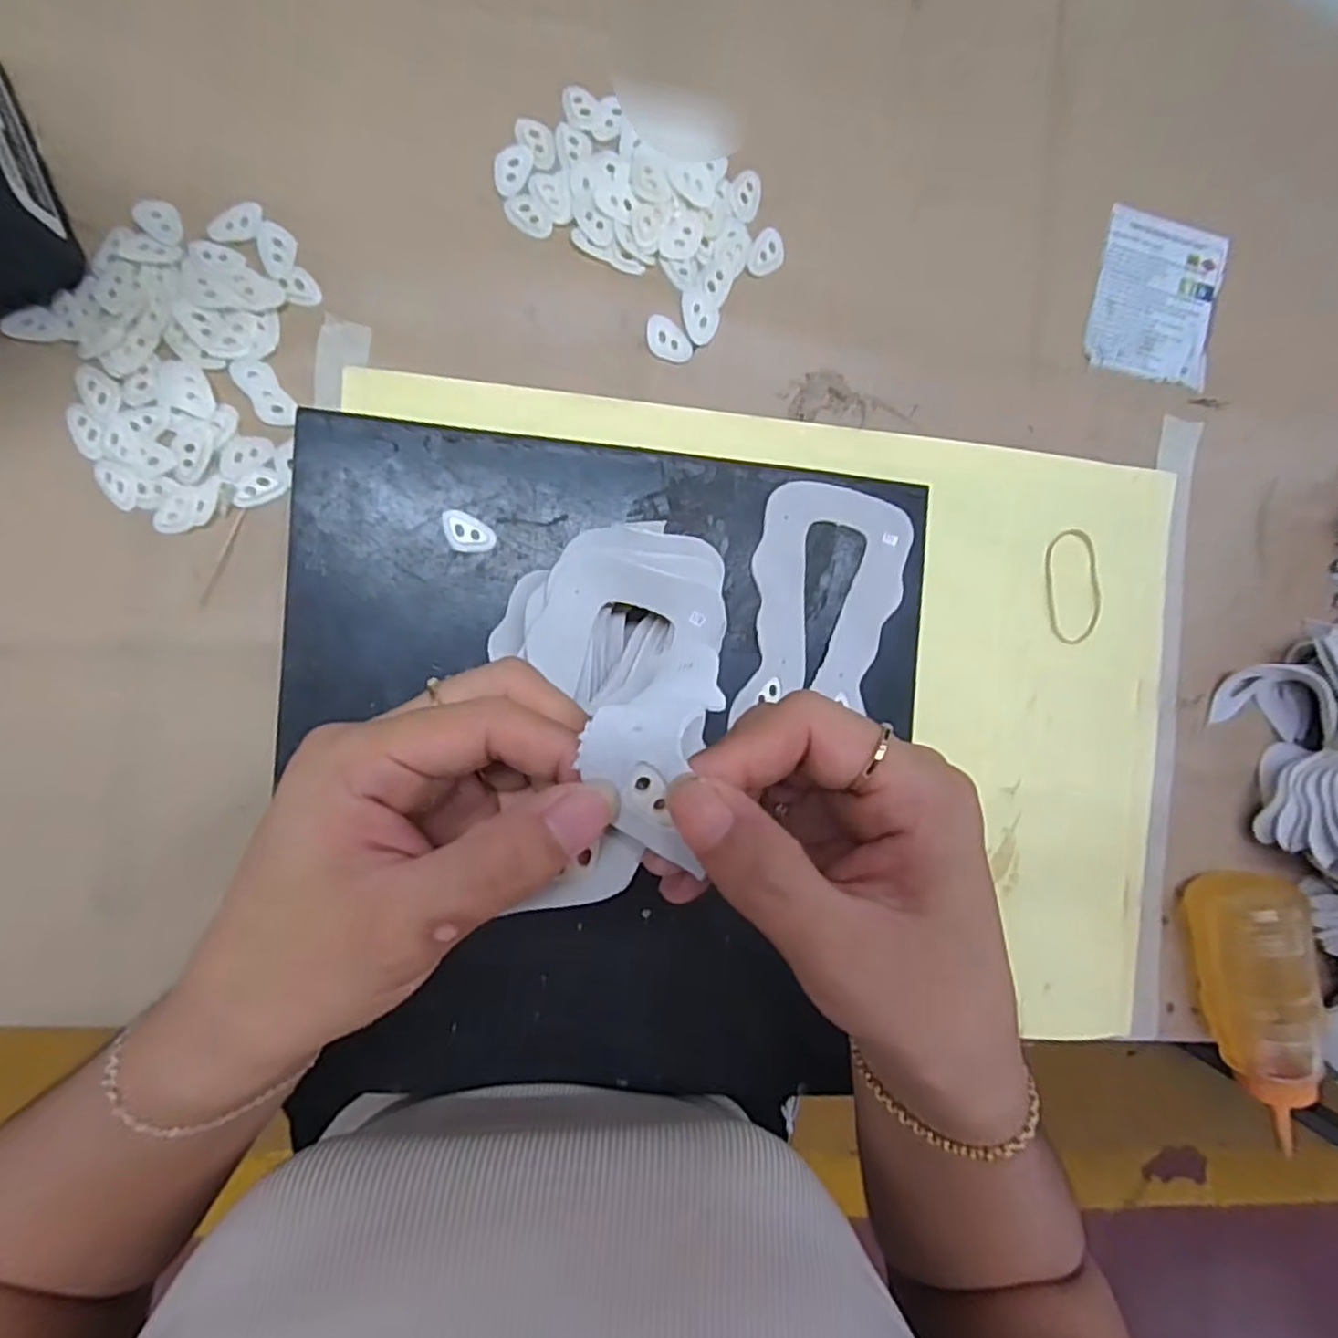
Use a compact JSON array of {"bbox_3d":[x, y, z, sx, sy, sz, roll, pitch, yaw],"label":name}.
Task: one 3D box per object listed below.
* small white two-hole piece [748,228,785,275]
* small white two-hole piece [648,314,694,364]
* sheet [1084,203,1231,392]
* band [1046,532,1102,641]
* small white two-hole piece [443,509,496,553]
[{"bbox_3d":[0.051,-0.214,0.364,0.016,0.004,0.026,26,87,-7],"label":"small white two-hole piece"},{"bbox_3d":[-0.001,-0.164,0.355,0.026,0.004,0.017,42,85,-6],"label":"small white two-hole piece"},{"bbox_3d":[0.271,-0.206,0.394,0.070,0.005,0.090,10,89,-7],"label":"sheet"},{"bbox_3d":[0.221,-0.045,0.386,0.031,0.004,0.061,-8,91,-7],"label":"band"},{"bbox_3d":[-0.093,-0.062,0.325,0.025,0.004,0.017,32,86,-6],"label":"small white two-hole piece"}]

